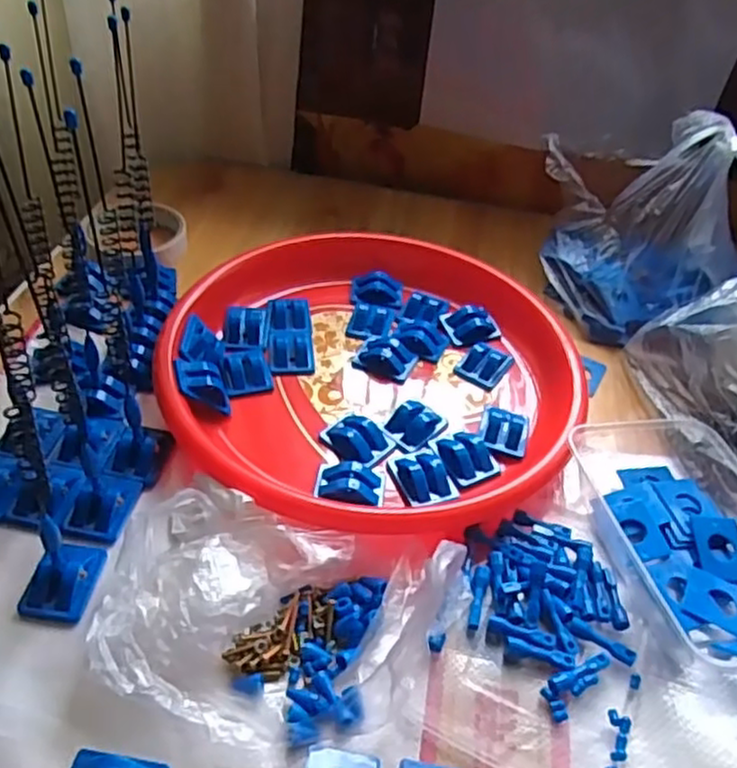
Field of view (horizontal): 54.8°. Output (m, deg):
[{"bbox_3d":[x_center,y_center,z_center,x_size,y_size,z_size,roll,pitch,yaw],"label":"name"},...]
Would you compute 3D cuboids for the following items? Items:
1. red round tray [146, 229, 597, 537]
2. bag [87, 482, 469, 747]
[{"bbox_3d":[0.001,-0.013,0.518,0.279,0.039,0.273,4,43,-4],"label":"red round tray"},{"bbox_3d":[-0.051,0.111,0.363,0.174,0.062,0.119,16,44,9],"label":"bag"}]

